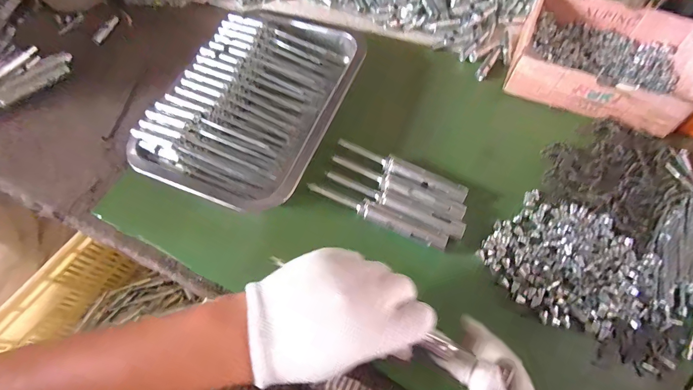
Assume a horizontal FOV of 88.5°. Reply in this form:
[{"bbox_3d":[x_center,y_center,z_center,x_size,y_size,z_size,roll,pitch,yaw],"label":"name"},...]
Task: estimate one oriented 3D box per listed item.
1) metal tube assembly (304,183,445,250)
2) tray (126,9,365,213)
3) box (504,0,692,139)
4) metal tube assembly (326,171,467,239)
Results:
[{"bbox_3d":[0.030,0.019,0.346,0.139,0.011,0.017,24,67,12],"label":"metal tube assembly"},{"bbox_3d":[-0.098,-0.102,0.402,0.176,0.046,0.246,21,66,11],"label":"tray"},{"bbox_3d":[0.290,-0.161,0.402,0.175,0.048,0.151,23,67,11],"label":"box"},{"bbox_3d":[0.047,0.009,0.349,0.140,0.009,0.016,23,67,11],"label":"metal tube assembly"}]

